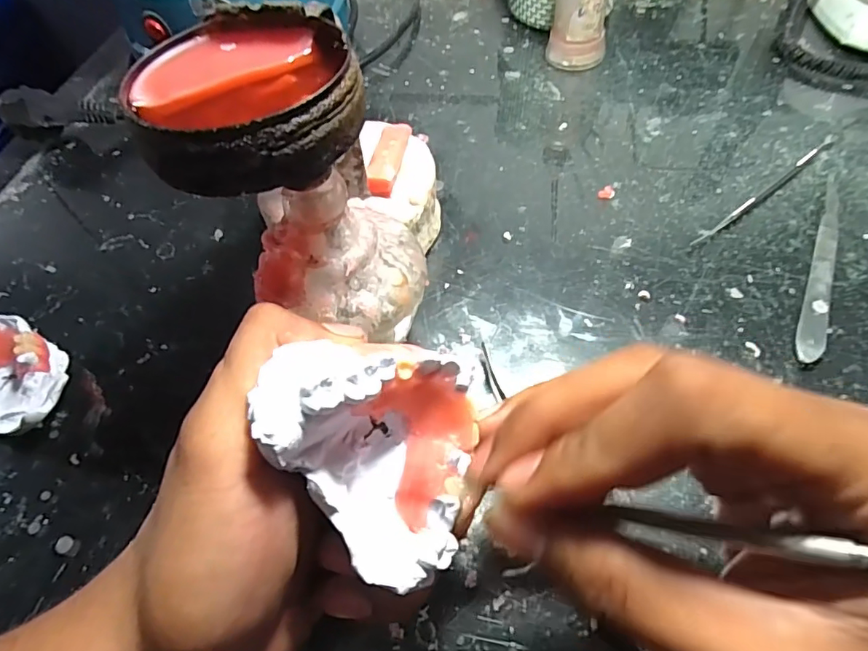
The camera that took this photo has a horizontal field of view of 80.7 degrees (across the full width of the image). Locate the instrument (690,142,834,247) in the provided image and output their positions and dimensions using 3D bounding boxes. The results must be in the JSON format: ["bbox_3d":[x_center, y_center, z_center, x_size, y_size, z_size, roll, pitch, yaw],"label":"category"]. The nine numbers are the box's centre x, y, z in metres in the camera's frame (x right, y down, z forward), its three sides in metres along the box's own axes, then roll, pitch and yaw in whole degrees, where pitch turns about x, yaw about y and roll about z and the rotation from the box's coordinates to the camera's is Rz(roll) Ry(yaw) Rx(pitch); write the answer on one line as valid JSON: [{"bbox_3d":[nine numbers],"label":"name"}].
[{"bbox_3d":[0.200,-0.082,0.307,0.132,0.004,0.005,-34,61,-17],"label":"instrument"}]

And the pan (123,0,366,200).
[{"bbox_3d":[-0.060,-0.075,0.164,0.071,0.020,0.074,-13,57,-4],"label":"pan"}]

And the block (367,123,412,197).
[{"bbox_3d":[-0.024,-0.089,0.276,0.015,0.014,0.048,6,57,8],"label":"block"}]

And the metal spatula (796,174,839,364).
[{"bbox_3d":[0.210,-0.035,0.274,0.013,0.005,0.138,22,61,17],"label":"metal spatula"}]

